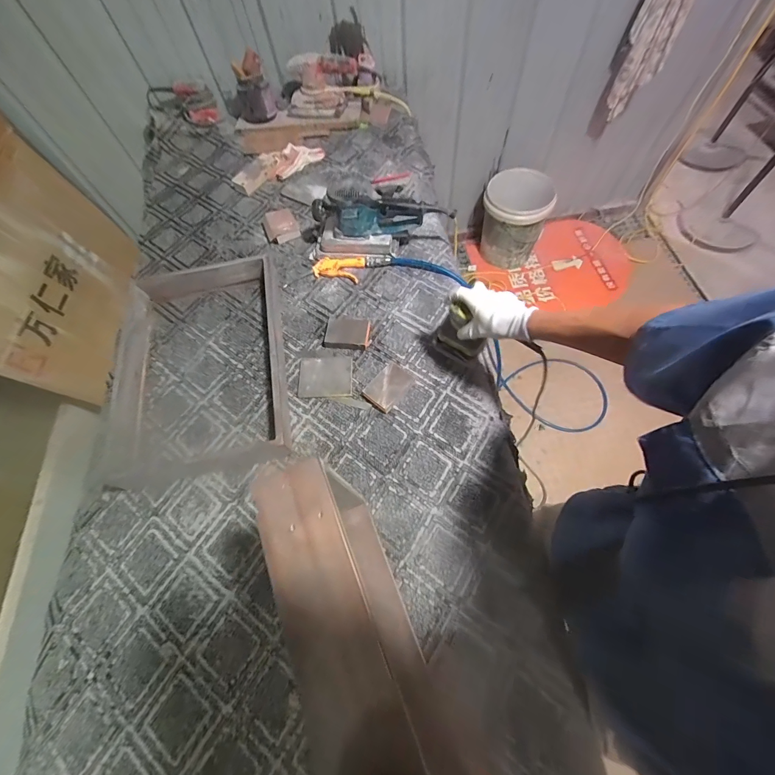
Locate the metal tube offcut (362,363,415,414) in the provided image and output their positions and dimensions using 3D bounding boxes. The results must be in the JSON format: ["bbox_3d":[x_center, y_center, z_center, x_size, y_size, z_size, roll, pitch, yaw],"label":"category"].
[{"bbox_3d":[0.003,-0.005,0.783,0.066,0.033,0.110,33,71,17],"label":"metal tube offcut"}]

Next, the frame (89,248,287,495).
[{"bbox_3d":[-0.423,-0.068,0.809,0.358,0.082,0.521,-11,65,-3],"label":"frame"}]

